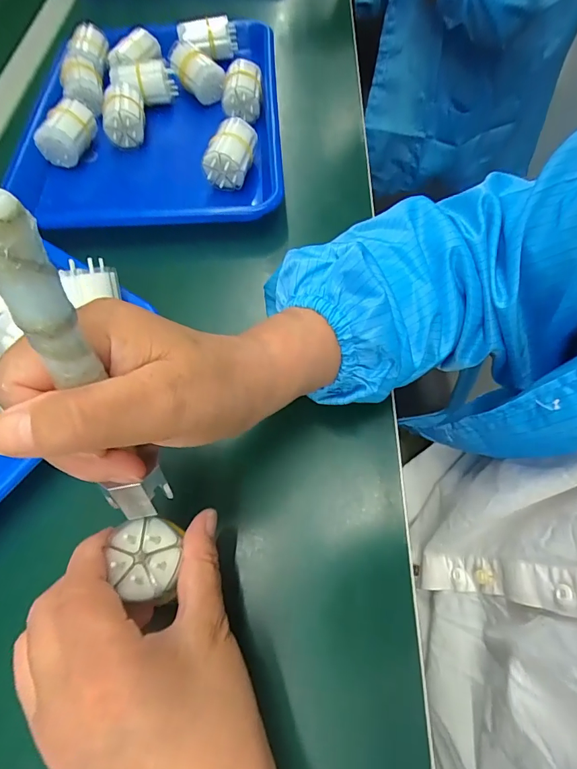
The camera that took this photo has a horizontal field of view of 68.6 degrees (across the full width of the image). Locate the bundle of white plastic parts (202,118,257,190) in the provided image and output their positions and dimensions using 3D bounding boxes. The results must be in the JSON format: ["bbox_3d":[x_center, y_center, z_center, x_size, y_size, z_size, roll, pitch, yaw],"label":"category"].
[{"bbox_3d":[-0.053,-0.215,0.391,0.037,0.034,0.057,7,63,7],"label":"bundle of white plastic parts"}]

